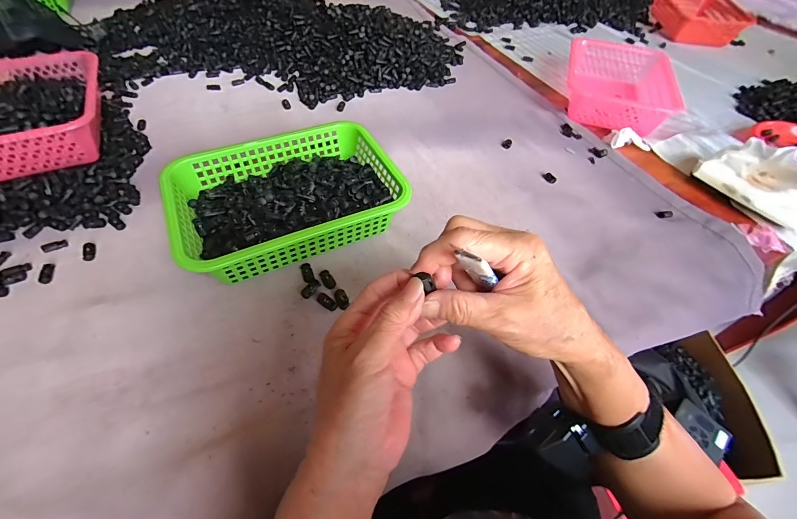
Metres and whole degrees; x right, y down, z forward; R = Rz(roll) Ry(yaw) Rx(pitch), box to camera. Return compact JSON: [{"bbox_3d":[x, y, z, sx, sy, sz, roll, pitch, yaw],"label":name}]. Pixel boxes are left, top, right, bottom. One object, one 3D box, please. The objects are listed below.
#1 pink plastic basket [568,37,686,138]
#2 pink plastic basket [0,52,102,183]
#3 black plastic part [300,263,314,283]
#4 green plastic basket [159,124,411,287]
[{"bbox_3d":[0.504,-0.408,0.827,0.212,0.076,0.307,17,51,11],"label":"pink plastic basket"},{"bbox_3d":[-0.617,-0.248,0.589,0.223,0.065,0.304,-22,56,-19],"label":"pink plastic basket"},{"bbox_3d":[-0.123,0.017,0.479,0.014,0.005,0.032,-16,52,-16],"label":"black plastic part"},{"bbox_3d":[-0.158,-0.088,0.512,0.289,0.082,0.201,-20,53,-19],"label":"green plastic basket"}]

